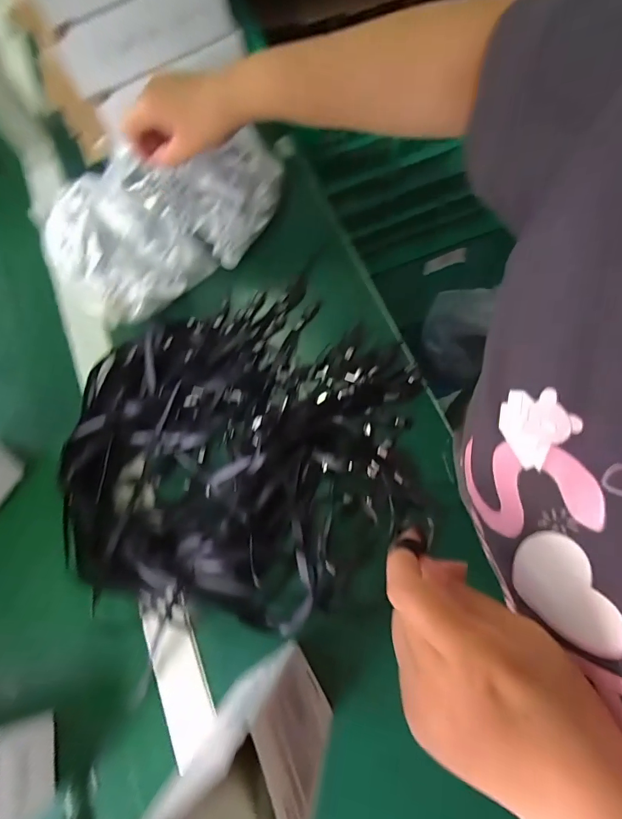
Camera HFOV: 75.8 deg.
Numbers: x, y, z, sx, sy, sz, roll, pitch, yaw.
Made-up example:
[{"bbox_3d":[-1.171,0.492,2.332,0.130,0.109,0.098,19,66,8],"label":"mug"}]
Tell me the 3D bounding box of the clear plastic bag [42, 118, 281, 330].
[{"bbox_3d":[-0.160,-0.223,0.443,0.263,0.062,0.157,-34,77,-8],"label":"clear plastic bag"}]

